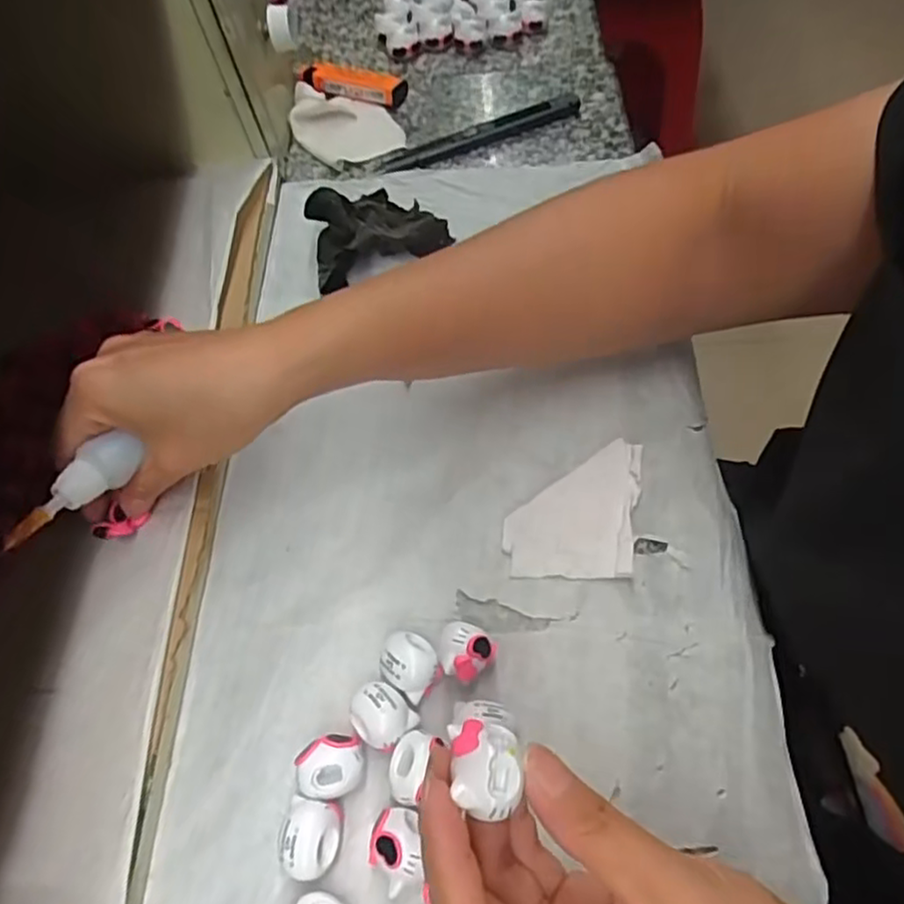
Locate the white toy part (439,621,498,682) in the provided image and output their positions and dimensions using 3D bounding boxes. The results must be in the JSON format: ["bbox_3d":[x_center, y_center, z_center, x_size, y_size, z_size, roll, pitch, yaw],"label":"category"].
[{"bbox_3d":[0.006,0.082,0.276,0.021,0.024,0.021,-2,61,3],"label":"white toy part"}]

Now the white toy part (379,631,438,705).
[{"bbox_3d":[-0.017,0.087,0.279,0.023,0.018,0.021,-2,61,3],"label":"white toy part"}]

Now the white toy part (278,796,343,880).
[{"bbox_3d":[-0.051,0.141,0.250,0.020,0.021,0.025,4,61,6],"label":"white toy part"}]

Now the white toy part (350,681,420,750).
[{"bbox_3d":[-0.028,0.104,0.269,0.021,0.020,0.024,-40,66,-17],"label":"white toy part"}]

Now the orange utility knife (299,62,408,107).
[{"bbox_3d":[-0.072,-0.263,0.486,0.080,0.015,0.020,20,64,14],"label":"orange utility knife"}]

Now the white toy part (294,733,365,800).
[{"bbox_3d":[-0.046,0.121,0.262,0.025,0.019,0.021,-14,61,-4],"label":"white toy part"}]

